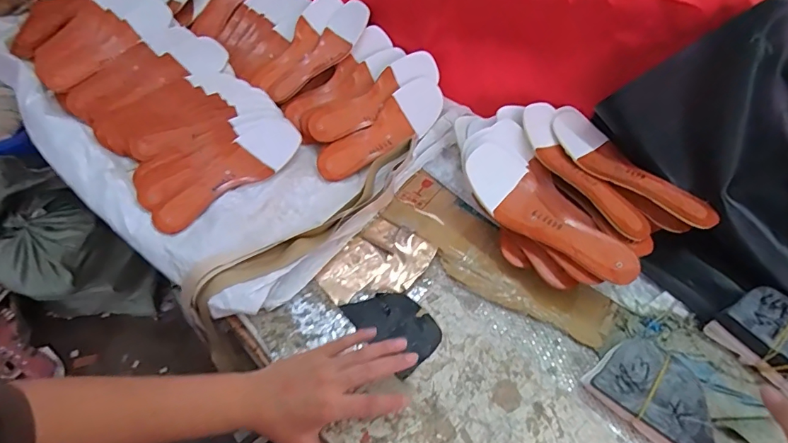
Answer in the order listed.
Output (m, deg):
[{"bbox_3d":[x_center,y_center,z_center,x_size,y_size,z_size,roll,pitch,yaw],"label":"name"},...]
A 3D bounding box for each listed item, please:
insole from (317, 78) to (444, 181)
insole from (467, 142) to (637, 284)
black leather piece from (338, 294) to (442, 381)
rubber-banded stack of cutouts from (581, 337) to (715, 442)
[{"bbox_3d":[-0.015,-0.139,0.676,0.227,0.019,0.076,-41,90,-12],"label":"insole"},{"bbox_3d":[0.184,-0.009,0.531,0.080,0.029,0.232,-30,59,-23],"label":"insole"},{"bbox_3d":[0.001,0.123,0.516,0.075,0.006,0.110,-34,60,-22],"label":"black leather piece"},{"bbox_3d":[0.280,0.183,0.454,0.125,0.027,0.083,36,59,23],"label":"rubber-banded stack of cutouts"}]

